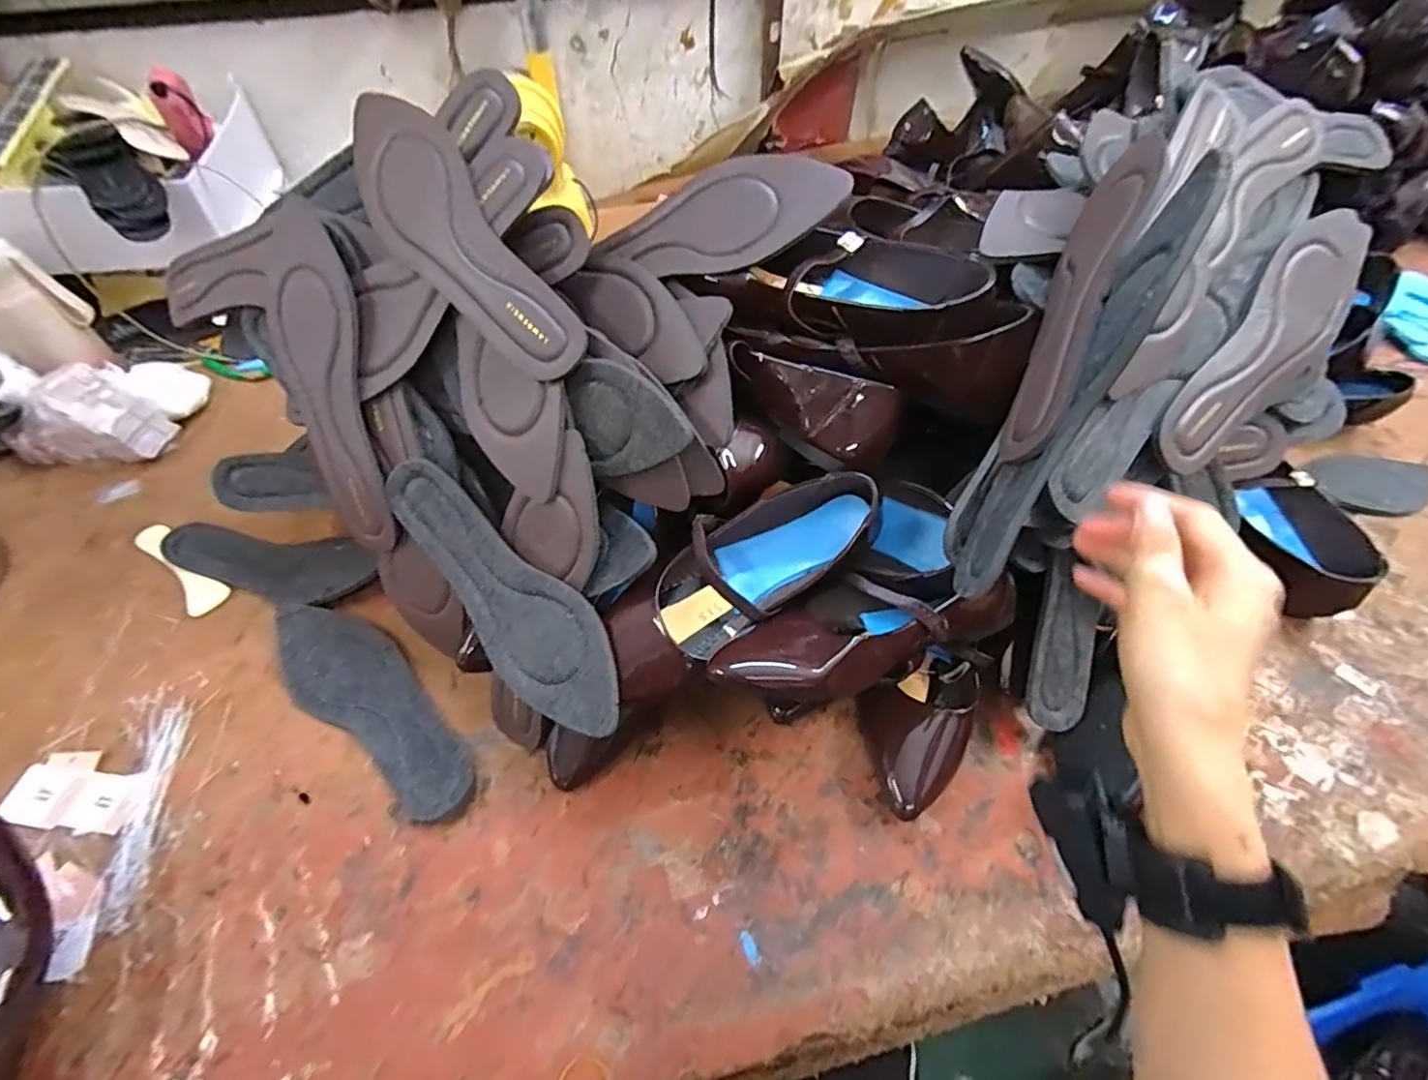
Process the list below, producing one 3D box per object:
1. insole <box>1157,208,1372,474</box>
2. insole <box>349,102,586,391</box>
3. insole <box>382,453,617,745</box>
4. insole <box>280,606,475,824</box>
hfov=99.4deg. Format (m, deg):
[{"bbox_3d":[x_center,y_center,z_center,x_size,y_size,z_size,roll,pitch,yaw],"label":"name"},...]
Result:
[{"bbox_3d":[0.401,-0.138,0.435,0.082,0.011,0.242,39,83,-11],"label":"insole"},{"bbox_3d":[-0.180,-0.212,0.427,0.077,0.017,0.241,-41,86,16],"label":"insole"},{"bbox_3d":[-0.158,0.046,0.443,0.249,0.025,0.081,40,100,16],"label":"insole"},{"bbox_3d":[-0.293,0.137,0.522,0.252,0.012,0.079,31,60,20],"label":"insole"}]

